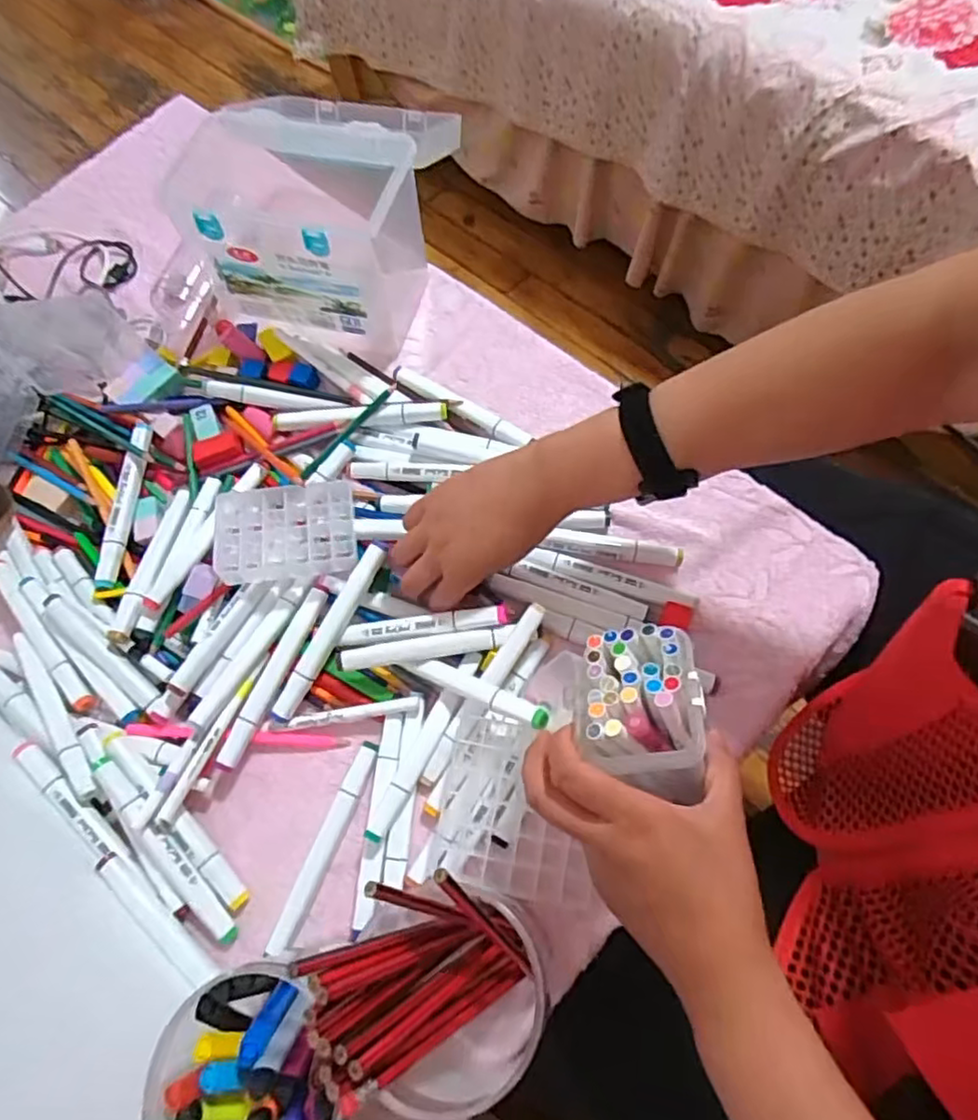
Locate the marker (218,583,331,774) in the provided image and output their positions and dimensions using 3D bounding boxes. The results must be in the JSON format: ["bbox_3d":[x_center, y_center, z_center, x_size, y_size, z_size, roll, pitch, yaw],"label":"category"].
[{"bbox_3d":[-0.164,0.086,0.505,0.018,0.012,0.149,21,69,12],"label":"marker"}]

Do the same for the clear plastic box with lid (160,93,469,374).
[{"bbox_3d":[-0.161,-0.346,0.627,0.214,0.138,0.231,11,69,8],"label":"clear plastic box with lid"}]

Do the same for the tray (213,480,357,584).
[{"bbox_3d":[-0.161,-0.023,0.524,0.106,0.017,0.075,-4,74,-8],"label":"tray"}]

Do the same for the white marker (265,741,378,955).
[{"bbox_3d":[-0.114,0.196,0.461,0.016,0.013,0.142,18,68,11],"label":"white marker"}]

